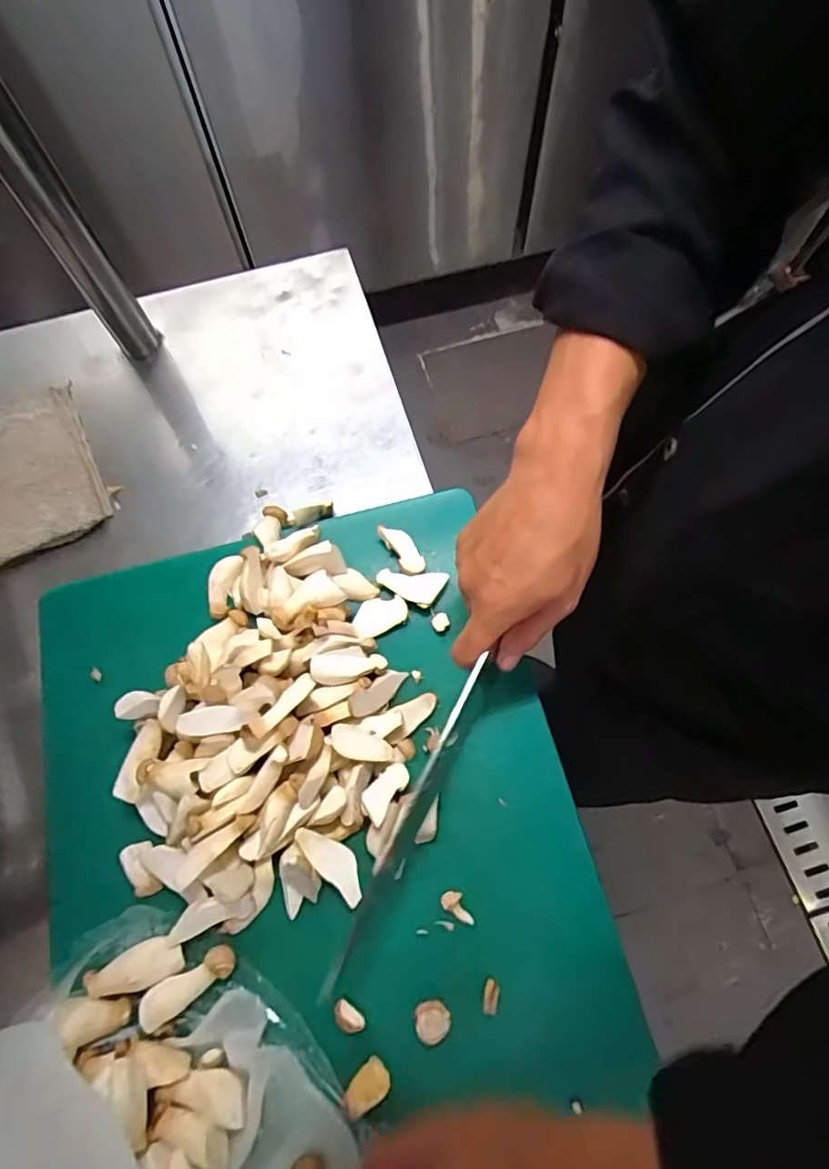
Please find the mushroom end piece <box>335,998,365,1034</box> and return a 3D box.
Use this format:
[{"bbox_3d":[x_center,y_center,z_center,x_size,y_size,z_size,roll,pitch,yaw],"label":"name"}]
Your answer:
[{"bbox_3d":[-0.040,0.258,0.340,0.020,0.004,0.013,33,74,14],"label":"mushroom end piece"}]

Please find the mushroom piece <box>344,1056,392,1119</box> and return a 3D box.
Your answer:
[{"bbox_3d":[-0.027,0.287,0.326,0.028,0.005,0.017,-38,72,-11],"label":"mushroom piece"}]

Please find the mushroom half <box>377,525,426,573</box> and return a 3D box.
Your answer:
[{"bbox_3d":[-0.009,-0.029,0.435,0.019,0.009,0.044,-34,72,-10],"label":"mushroom half"}]

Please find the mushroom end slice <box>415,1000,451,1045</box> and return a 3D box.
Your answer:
[{"bbox_3d":[0.011,0.256,0.334,0.020,0.008,0.020,-1,69,2],"label":"mushroom end slice"}]

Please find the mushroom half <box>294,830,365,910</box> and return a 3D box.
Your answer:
[{"bbox_3d":[-0.052,0.175,0.362,0.021,0.006,0.058,-42,92,-16],"label":"mushroom half"}]

